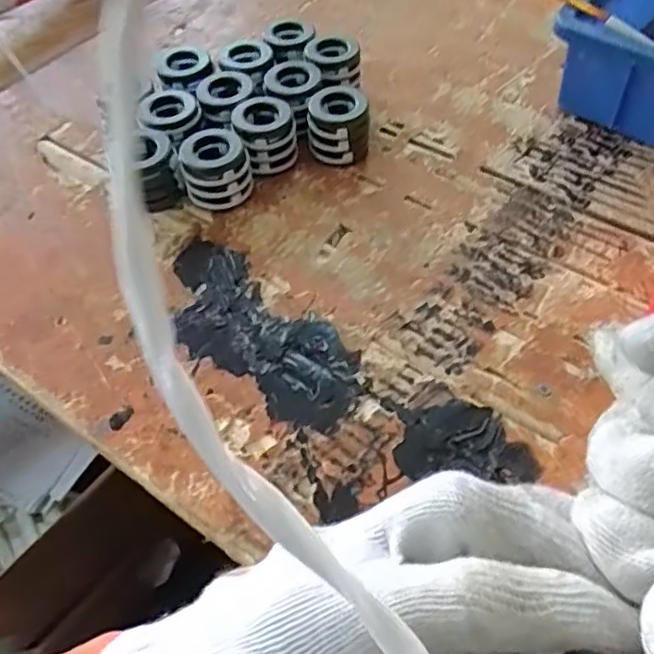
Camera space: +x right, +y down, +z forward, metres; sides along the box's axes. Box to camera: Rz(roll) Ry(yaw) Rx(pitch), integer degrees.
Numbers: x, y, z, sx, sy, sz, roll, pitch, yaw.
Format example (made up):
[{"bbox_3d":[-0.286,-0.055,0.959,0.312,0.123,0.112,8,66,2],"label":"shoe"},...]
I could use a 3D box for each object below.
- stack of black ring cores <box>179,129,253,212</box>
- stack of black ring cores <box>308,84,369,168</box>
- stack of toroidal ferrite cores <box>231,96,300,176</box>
[{"bbox_3d":[-0.083,-0.117,0.495,0.048,0.041,0.050,-14,54,-7],"label":"stack of black ring cores"},{"bbox_3d":[0.010,-0.156,0.519,0.046,0.043,0.045,-1,53,2],"label":"stack of black ring cores"},{"bbox_3d":[-0.048,-0.147,0.516,0.044,0.041,0.054,-14,54,-7],"label":"stack of toroidal ferrite cores"}]

